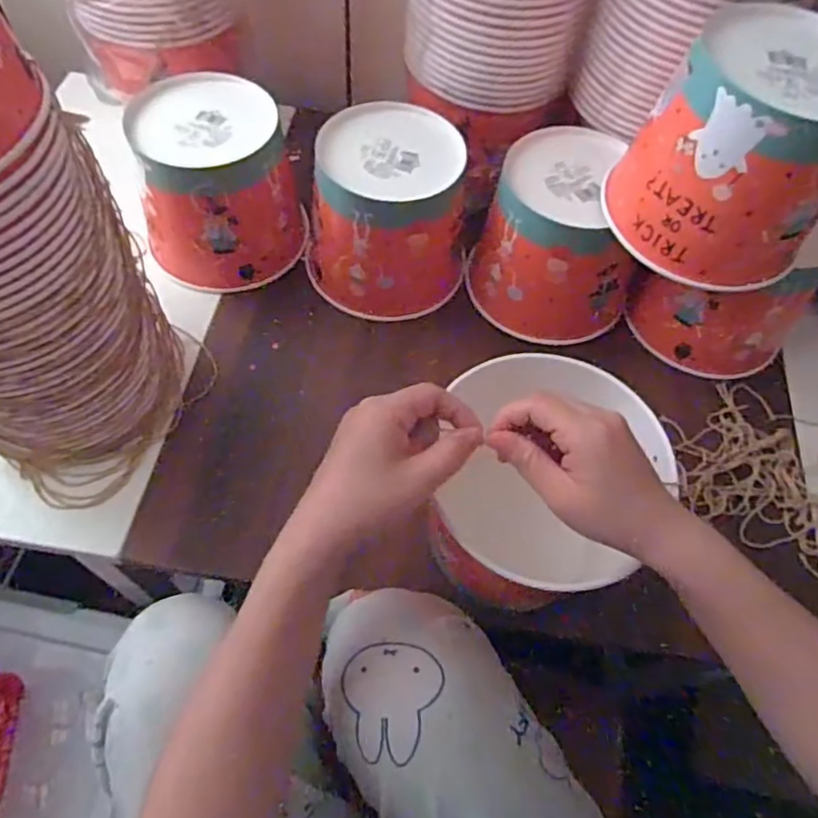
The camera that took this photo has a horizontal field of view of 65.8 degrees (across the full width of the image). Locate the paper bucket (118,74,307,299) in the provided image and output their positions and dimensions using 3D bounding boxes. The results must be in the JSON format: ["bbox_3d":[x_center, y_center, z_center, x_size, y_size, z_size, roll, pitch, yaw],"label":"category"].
[{"bbox_3d":[-0.188,-0.216,0.615,0.146,0.131,0.145,-19,63,-14],"label":"paper bucket"}]

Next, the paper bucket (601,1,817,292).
[{"bbox_3d":[0.248,-0.190,0.471,0.142,0.142,0.133,2,60,-3],"label":"paper bucket"}]

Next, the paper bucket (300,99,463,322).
[{"bbox_3d":[-0.021,-0.186,0.607,0.145,0.131,0.143,2,60,-3],"label":"paper bucket"}]

